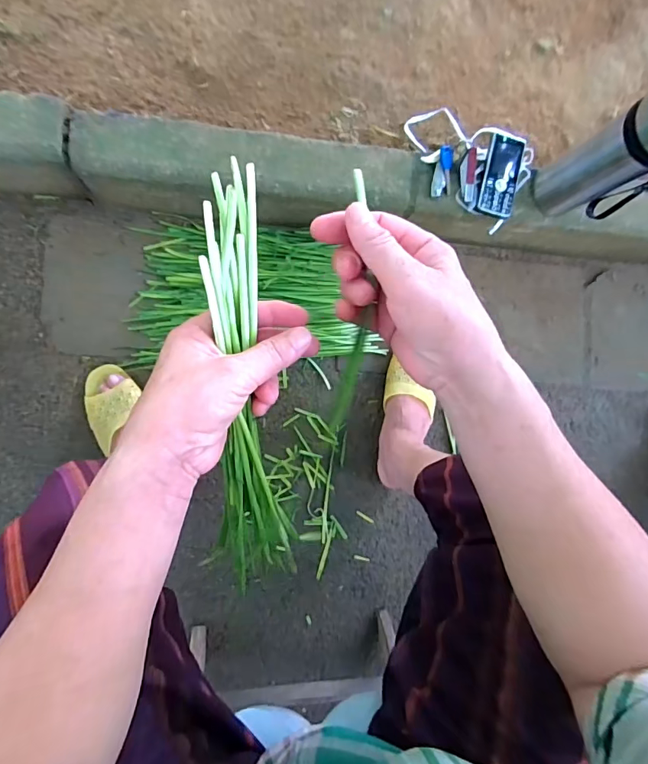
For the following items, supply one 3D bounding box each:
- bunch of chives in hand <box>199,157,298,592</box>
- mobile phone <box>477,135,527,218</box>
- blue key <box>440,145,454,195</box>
[{"bbox_3d":[-0.055,0.026,0.322,0.052,0.038,0.329,-4,116,-10],"label":"bunch of chives in hand"},{"bbox_3d":[0.278,-0.322,0.679,0.051,0.020,0.128,12,86,-7],"label":"mobile phone"},{"bbox_3d":[0.189,-0.325,0.673,0.021,0.009,0.069,-12,112,-10],"label":"blue key"}]

